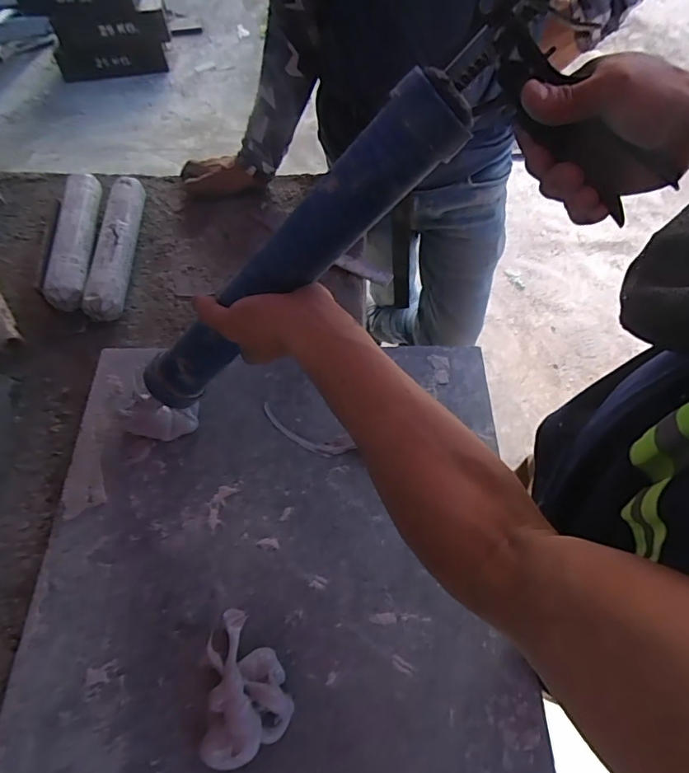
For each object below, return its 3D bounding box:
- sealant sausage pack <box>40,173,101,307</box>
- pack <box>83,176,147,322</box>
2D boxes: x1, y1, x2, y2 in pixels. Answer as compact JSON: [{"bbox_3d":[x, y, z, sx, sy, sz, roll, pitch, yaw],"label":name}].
[{"bbox_3d":[-0.403,-0.232,0.717,0.049,0.053,0.275,-7,60,-3],"label":"sealant sausage pack"},{"bbox_3d":[-0.338,-0.214,0.710,0.052,0.046,0.276,-3,60,-1],"label":"pack"}]

